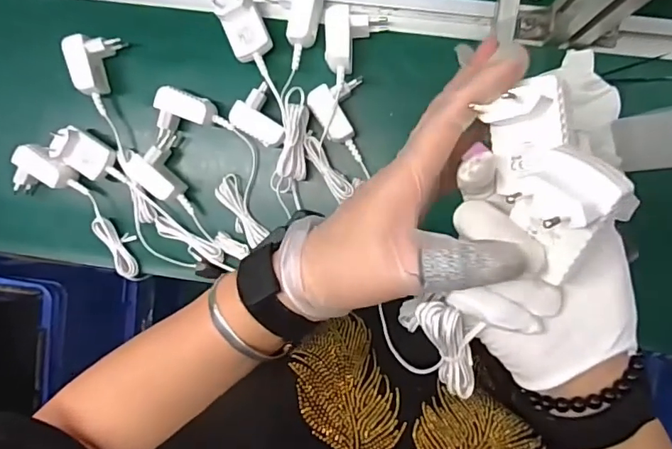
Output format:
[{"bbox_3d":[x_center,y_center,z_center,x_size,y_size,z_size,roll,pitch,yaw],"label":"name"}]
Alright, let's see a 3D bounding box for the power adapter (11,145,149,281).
[{"bbox_3d":[-0.280,-0.012,0.573,0.183,0.055,0.061,41,96,2],"label":"power adapter"}]

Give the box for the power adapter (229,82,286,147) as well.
[{"bbox_3d":[-0.073,-0.113,0.532,0.057,0.041,0.053,34,96,3],"label":"power adapter"}]

